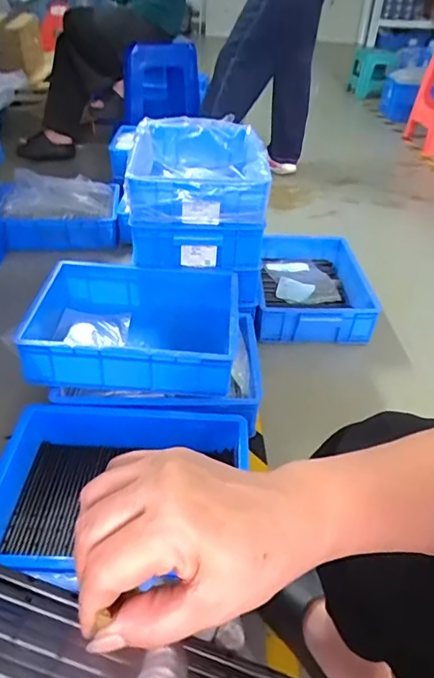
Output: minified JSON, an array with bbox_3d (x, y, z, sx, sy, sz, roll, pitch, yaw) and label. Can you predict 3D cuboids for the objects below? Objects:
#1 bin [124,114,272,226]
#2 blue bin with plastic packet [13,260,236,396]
[{"bbox_3d":[-0.052,-0.444,1.318,0.335,0.116,0.479,2,38,-2],"label":"bin"},{"bbox_3d":[-0.179,-0.031,1.091,0.430,0.114,0.335,4,38,1],"label":"blue bin with plastic packet"}]

